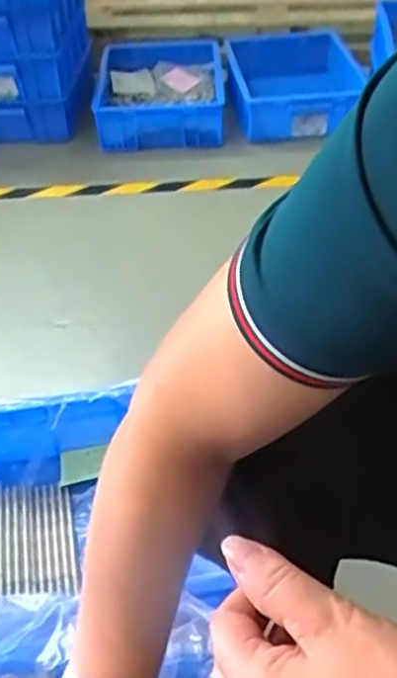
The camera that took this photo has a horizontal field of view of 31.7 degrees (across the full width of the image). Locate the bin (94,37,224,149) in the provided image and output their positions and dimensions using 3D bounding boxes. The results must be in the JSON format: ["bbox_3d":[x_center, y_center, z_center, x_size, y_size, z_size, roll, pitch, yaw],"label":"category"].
[{"bbox_3d":[-0.093,-0.590,1.632,0.304,0.115,0.404,-2,43,1],"label":"bin"}]

